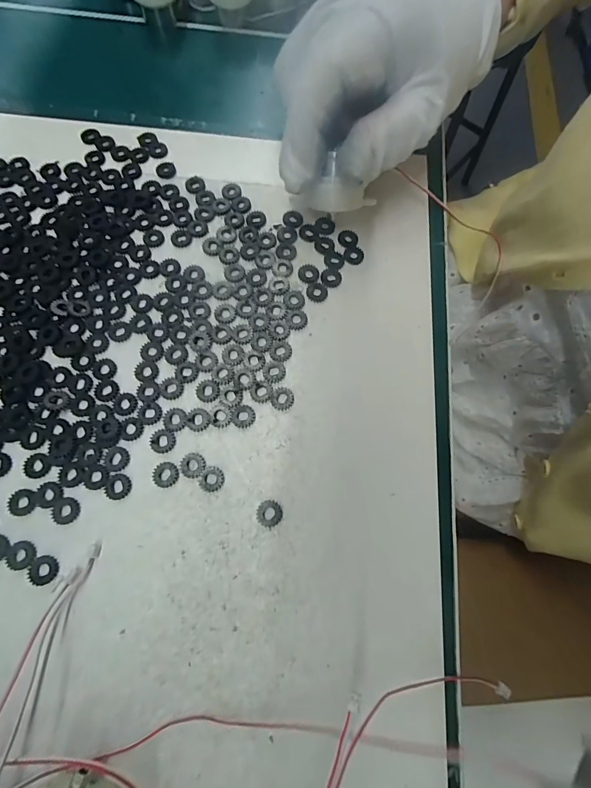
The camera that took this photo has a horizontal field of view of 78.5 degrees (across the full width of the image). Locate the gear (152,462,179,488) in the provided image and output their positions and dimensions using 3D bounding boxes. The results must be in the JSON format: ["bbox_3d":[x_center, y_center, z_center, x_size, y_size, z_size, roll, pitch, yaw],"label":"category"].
[{"bbox_3d":[-0.056,0.034,0.154,0.011,0.004,0.011,1,73,-2],"label":"gear"}]

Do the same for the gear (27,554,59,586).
[{"bbox_3d":[-0.099,0.069,0.140,0.011,0.004,0.010,1,73,-2],"label":"gear"}]

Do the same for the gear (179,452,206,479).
[{"bbox_3d":[-0.045,0.031,0.155,0.011,0.004,0.011,1,73,-2],"label":"gear"}]

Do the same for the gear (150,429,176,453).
[{"bbox_3d":[-0.059,0.020,0.158,0.011,0.004,0.010,1,73,-2],"label":"gear"}]

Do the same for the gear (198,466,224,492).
[{"bbox_3d":[-0.036,0.036,0.154,0.010,0.004,0.011,1,73,-2],"label":"gear"}]

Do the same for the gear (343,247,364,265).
[{"bbox_3d":[0.031,-0.074,0.192,0.010,0.004,0.010,1,72,-3],"label":"gear"}]

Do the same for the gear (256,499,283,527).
[{"bbox_3d":[-0.011,0.049,0.149,0.011,0.004,0.010,33,74,8],"label":"gear"}]

